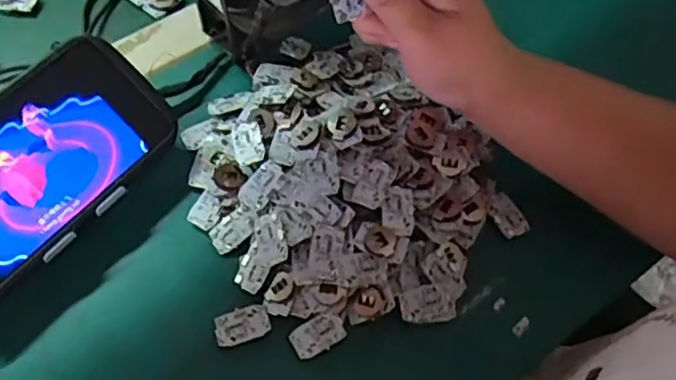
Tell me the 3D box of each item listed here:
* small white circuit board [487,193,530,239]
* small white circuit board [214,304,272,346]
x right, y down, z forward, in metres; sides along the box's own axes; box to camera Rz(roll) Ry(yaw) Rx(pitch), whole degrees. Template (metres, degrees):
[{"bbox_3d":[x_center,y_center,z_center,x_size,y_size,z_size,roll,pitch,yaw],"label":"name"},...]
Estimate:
[{"bbox_3d":[0.106,0.016,0.390,0.019,0.004,0.029,-28,65,-15],"label":"small white circuit board"},{"bbox_3d":[-0.054,0.076,0.351,0.030,0.004,0.018,-17,63,-10],"label":"small white circuit board"}]

